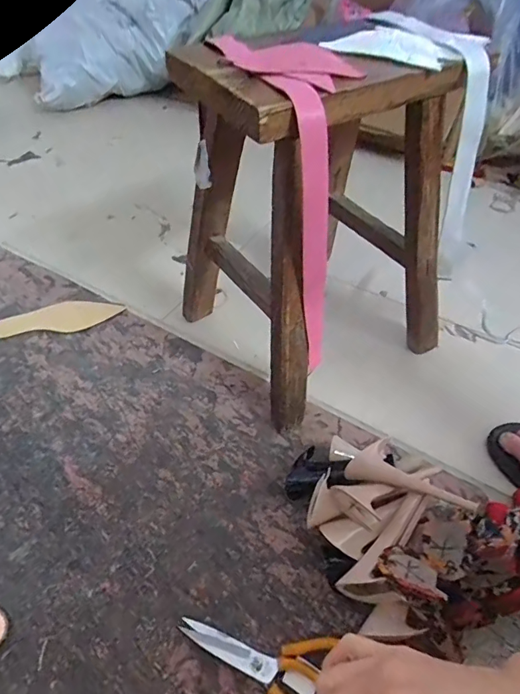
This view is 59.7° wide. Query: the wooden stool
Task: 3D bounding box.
[{"bbox_3d":[0.079,-0.163,0.634,0.307,0.426,0.283,-25,52,-21],"label":"wooden stool"}]

